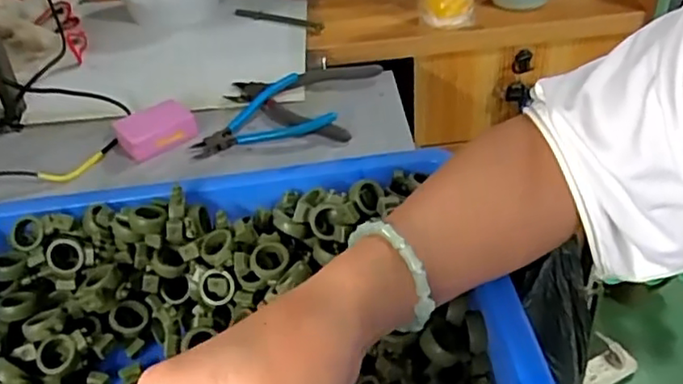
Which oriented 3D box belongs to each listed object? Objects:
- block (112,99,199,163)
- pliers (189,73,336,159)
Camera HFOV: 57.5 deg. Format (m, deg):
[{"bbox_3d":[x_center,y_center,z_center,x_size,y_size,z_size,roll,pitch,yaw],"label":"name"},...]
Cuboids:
[{"bbox_3d":[-0.195,-0.066,0.656,0.079,0.032,0.054,-19,40,-17],"label":"block"},{"bbox_3d":[-0.092,-0.080,0.667,0.143,0.022,0.102,-17,39,-12],"label":"pliers"}]

